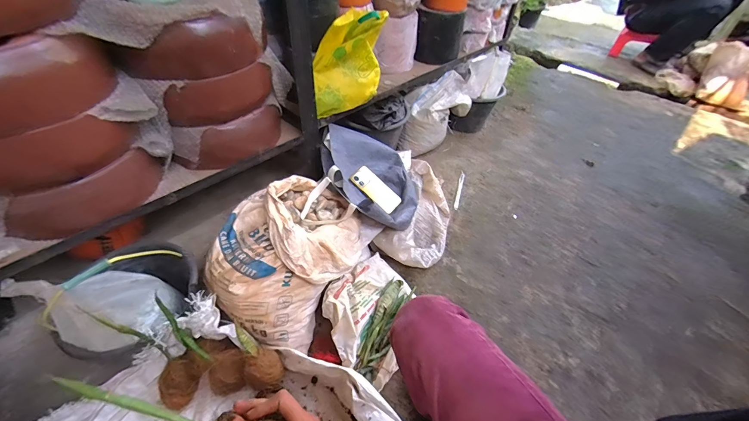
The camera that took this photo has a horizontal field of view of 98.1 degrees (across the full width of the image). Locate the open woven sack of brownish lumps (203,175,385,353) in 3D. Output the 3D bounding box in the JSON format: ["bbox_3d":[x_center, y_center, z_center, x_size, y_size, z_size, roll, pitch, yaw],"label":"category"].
[{"bbox_3d":[-0.223,0.095,0.881,0.315,0.239,0.425,26,50,21],"label":"open woven sack of brownish lumps"}]

